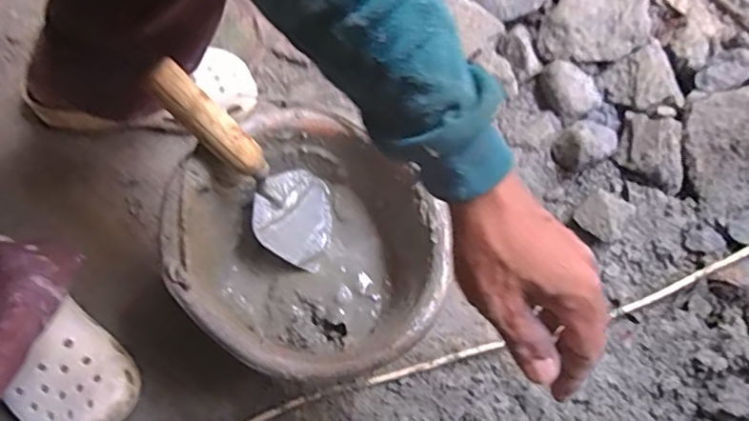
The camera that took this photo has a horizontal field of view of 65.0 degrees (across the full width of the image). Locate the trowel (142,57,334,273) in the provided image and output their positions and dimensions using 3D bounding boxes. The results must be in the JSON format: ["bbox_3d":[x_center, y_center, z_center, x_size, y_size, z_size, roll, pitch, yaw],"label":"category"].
[{"bbox_3d":[-0.115,-0.040,0.555,0.089,0.242,0.057,-48,46,-10],"label":"trowel"}]

